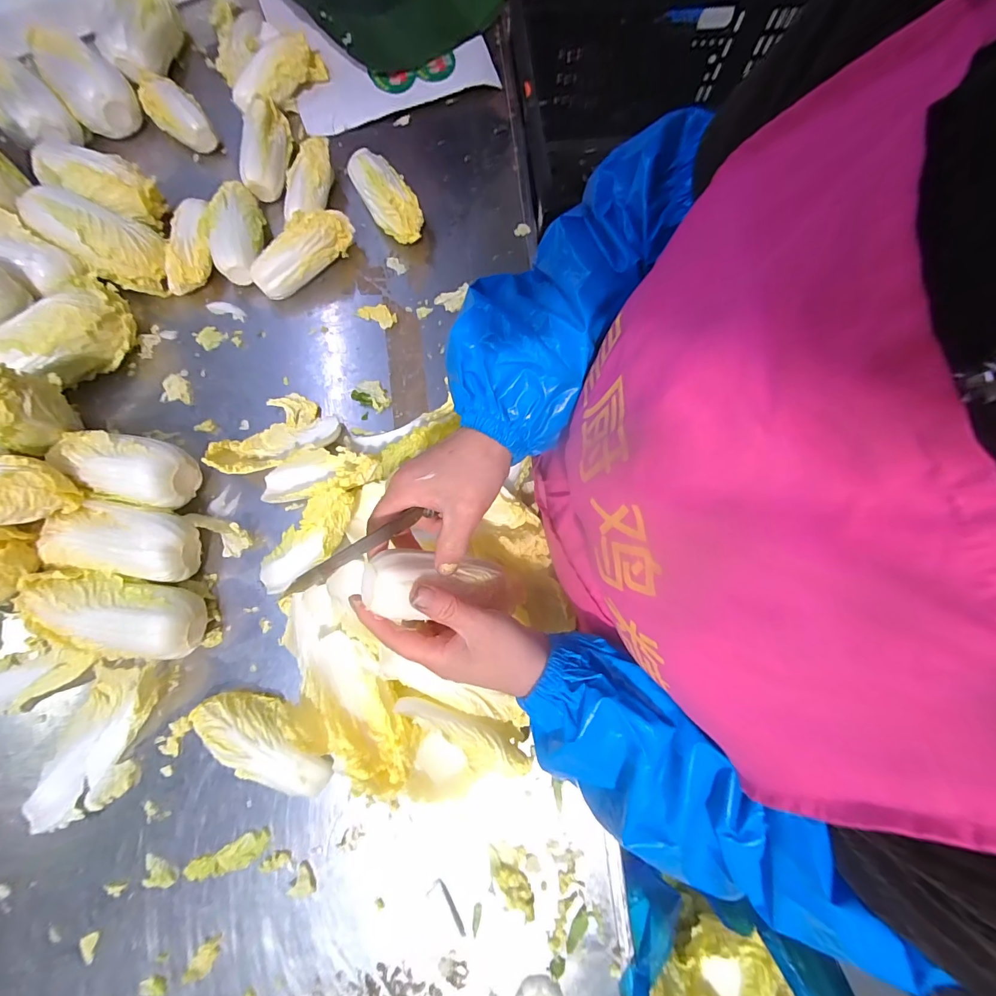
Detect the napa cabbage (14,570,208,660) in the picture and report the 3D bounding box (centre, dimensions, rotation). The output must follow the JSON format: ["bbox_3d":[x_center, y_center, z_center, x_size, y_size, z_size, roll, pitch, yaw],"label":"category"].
[{"bbox_3d":[-0.375,0.116,0.422,0.154,0.066,0.071,10,78,0],"label":"napa cabbage"}]

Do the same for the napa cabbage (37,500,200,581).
[{"bbox_3d":[-0.381,0.044,0.441,0.131,0.072,0.071,7,78,0],"label":"napa cabbage"}]

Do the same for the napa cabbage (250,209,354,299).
[{"bbox_3d":[-0.244,-0.307,0.528,0.133,0.055,0.053,-33,81,-8],"label":"napa cabbage"}]

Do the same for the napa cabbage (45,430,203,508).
[{"bbox_3d":[-0.385,-0.029,0.450,0.117,0.077,0.067,10,78,1],"label":"napa cabbage"}]

